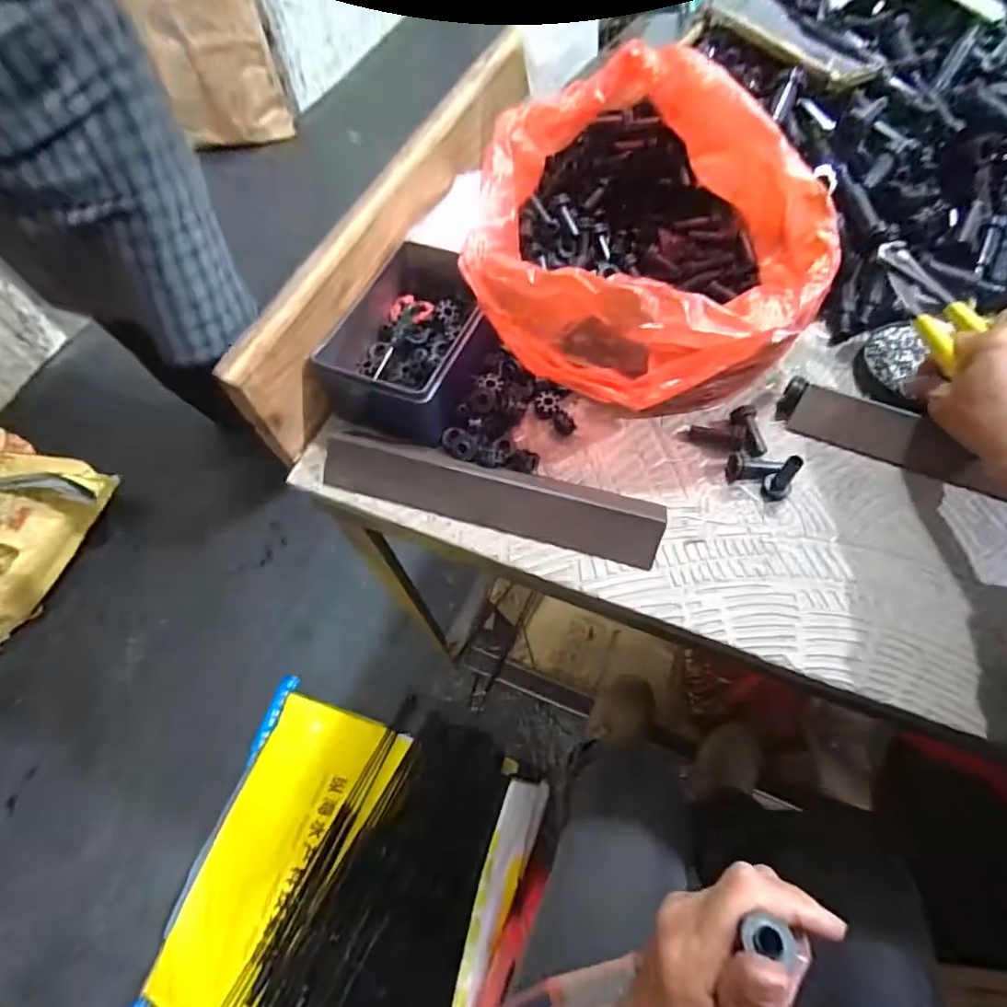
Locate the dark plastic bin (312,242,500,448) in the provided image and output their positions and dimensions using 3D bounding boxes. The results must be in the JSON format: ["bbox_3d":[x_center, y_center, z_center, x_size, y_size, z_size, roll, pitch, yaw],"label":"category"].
[{"bbox_3d":[-0.063,-0.129,0.431,0.101,0.076,0.154,20,64,14],"label":"dark plastic bin"}]

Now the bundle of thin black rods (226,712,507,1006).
[{"bbox_3d":[-0.185,0.627,0.874,0.308,0.047,0.531,19,64,27],"label":"bundle of thin black rods"}]

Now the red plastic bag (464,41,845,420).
[{"bbox_3d":[0.090,-0.201,0.407,0.239,0.122,0.291,-10,61,-2],"label":"red plastic bag"}]

